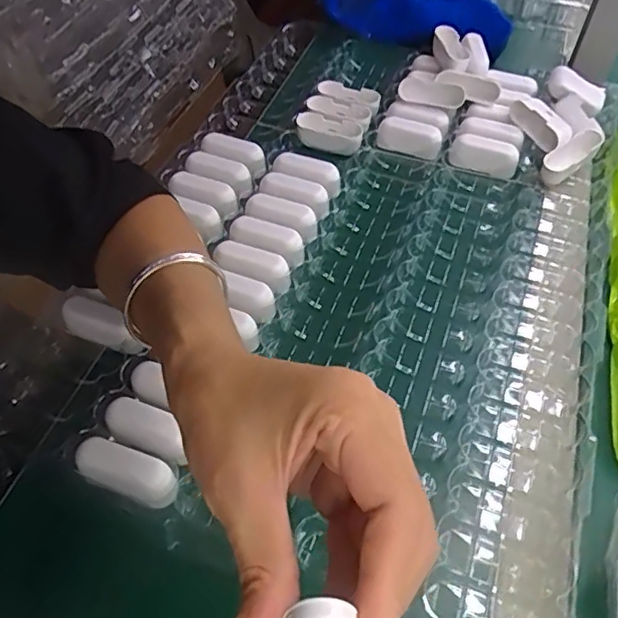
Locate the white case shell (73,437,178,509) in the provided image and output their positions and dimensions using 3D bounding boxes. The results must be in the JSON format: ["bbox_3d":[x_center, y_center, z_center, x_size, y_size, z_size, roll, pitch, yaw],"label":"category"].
[{"bbox_3d":[-0.112,0.100,0.357,0.063,0.020,0.025,23,55,4],"label":"white case shell"}]

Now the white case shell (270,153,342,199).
[{"bbox_3d":[0.000,-0.123,0.547,0.066,0.027,0.032,22,54,15],"label":"white case shell"}]

